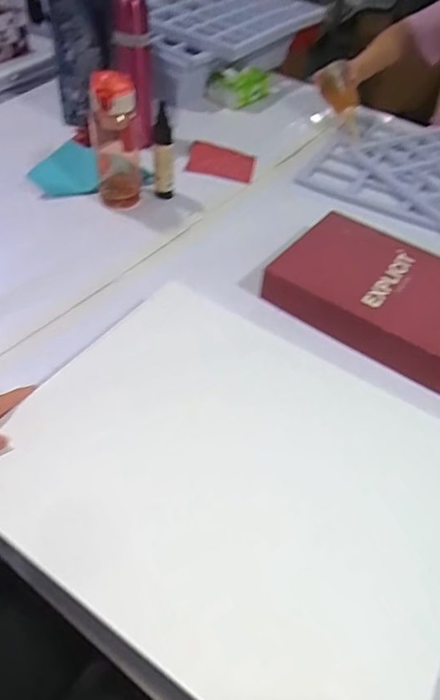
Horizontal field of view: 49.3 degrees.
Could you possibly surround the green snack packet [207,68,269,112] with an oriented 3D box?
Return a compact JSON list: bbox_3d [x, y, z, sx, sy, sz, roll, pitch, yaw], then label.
[{"bbox_3d":[0.048,-0.636,1.162,0.149,0.068,0.078,-16,52,-19],"label":"green snack packet"}]

